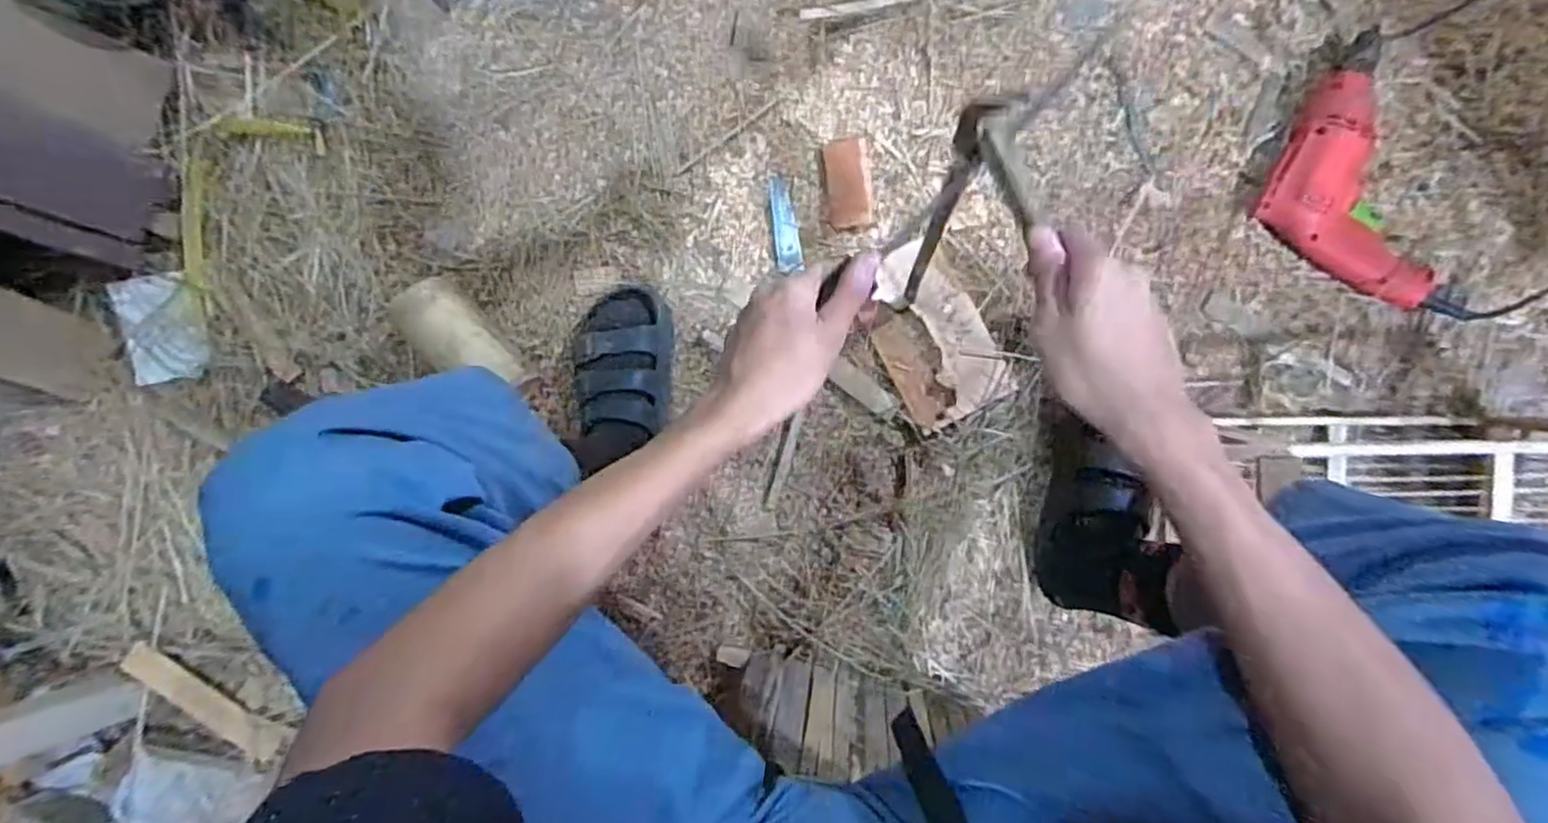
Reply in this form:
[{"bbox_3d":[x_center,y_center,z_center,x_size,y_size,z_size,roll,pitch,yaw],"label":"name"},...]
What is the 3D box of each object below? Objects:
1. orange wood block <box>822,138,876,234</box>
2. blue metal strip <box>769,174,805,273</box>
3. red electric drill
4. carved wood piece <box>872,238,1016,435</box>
[{"bbox_3d":[0.084,-0.255,0.822,0.051,0.011,0.099,-6,91,6],"label":"orange wood block"},{"bbox_3d":[0.014,-0.216,0.834,0.030,0.008,0.109,-5,91,6],"label":"blue metal strip"},{"bbox_3d":[0.572,-0.217,0.724,0.157,0.050,0.291,-18,90,6],"label":"red electric drill"},{"bbox_3d":[0.171,-0.084,0.799,0.111,0.030,0.192,-26,89,6],"label":"carved wood piece"}]

